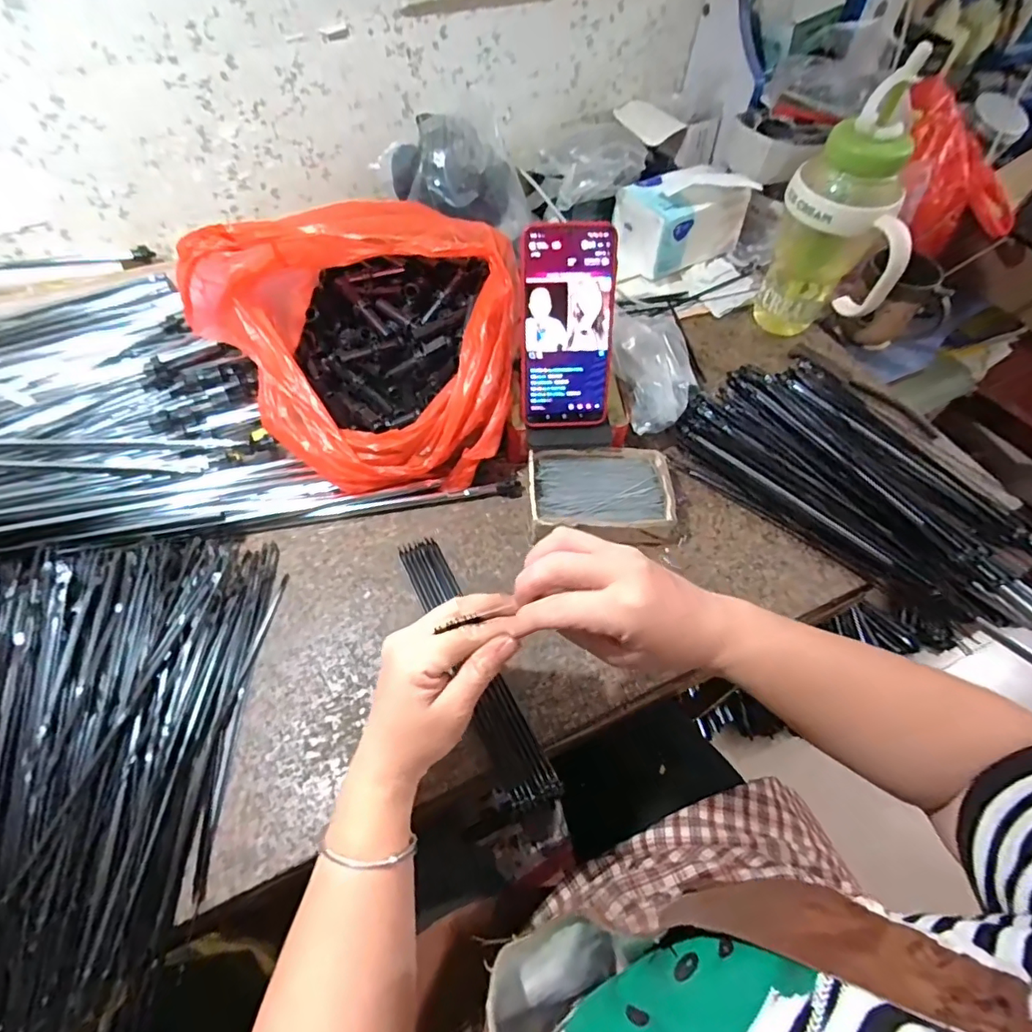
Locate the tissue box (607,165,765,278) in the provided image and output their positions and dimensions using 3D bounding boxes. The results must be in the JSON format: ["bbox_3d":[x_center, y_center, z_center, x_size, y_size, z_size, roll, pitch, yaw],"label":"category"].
[{"bbox_3d":[0.208,-0.378,0.679,0.151,0.097,0.089,-23,60,-14],"label":"tissue box"}]

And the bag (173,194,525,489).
[{"bbox_3d":[-0.138,-0.158,0.512,0.272,0.181,0.243,-2,57,-1],"label":"bag"}]

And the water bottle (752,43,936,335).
[{"bbox_3d":[0.335,-0.291,0.561,0.125,0.246,0.088,22,60,14],"label":"water bottle"}]

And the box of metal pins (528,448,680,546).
[{"bbox_3d":[0.080,-0.017,0.511,0.133,0.043,0.086,-4,57,-2],"label":"box of metal pins"}]

